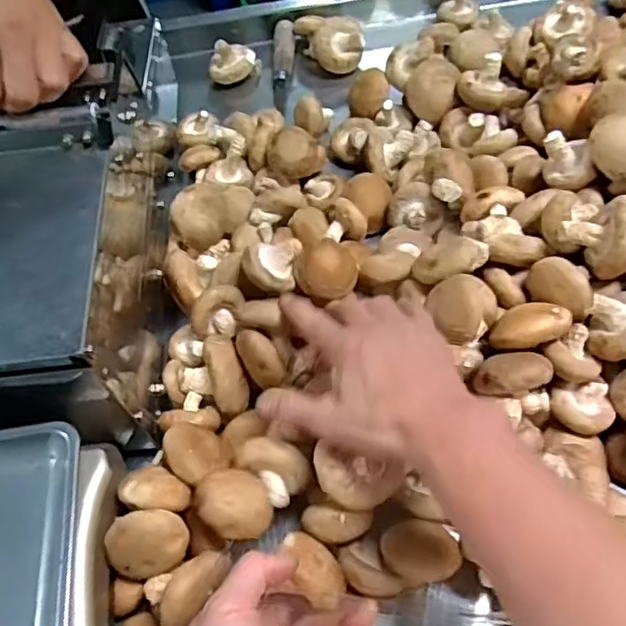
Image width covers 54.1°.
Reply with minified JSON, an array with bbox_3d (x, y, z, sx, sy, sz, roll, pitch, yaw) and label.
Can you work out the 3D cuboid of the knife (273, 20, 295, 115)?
[{"bbox_3d":[-0.034,-0.287,0.698,0.022,0.018,0.126,0,71,5],"label":"knife"}]

